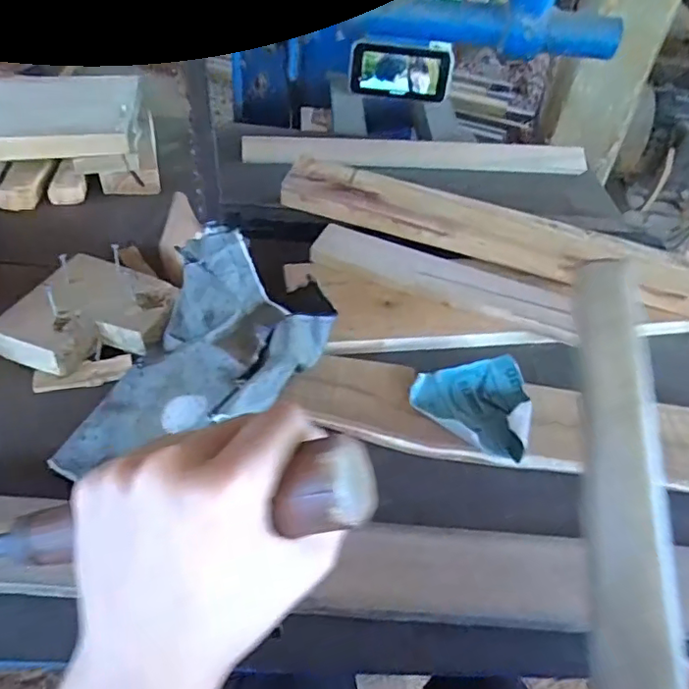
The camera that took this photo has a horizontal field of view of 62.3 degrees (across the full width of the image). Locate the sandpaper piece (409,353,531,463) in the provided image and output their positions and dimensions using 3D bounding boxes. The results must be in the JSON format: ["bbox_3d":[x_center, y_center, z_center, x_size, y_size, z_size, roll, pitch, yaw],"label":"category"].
[{"bbox_3d":[0.099,0.045,0.414,0.087,0.023,0.083,-7,47,-15],"label":"sandpaper piece"}]

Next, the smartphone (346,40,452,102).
[{"bbox_3d":[0.084,-0.413,0.857,0.148,0.078,0.016,8,30,2],"label":"smartphone"}]

